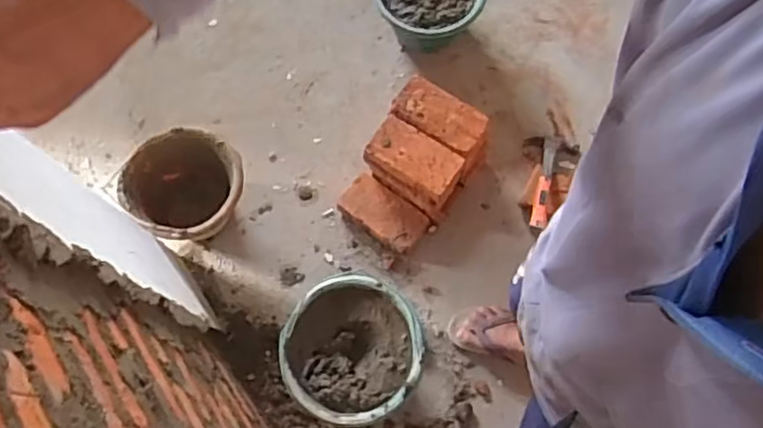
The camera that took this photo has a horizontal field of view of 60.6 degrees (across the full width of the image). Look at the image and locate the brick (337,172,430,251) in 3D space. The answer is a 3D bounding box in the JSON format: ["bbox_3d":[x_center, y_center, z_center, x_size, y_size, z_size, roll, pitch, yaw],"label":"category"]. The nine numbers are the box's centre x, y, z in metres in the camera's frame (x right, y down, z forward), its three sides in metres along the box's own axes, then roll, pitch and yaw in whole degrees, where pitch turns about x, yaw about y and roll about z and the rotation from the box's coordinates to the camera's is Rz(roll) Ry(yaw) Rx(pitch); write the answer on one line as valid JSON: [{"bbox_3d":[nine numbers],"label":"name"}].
[{"bbox_3d":[0.002,0.003,1.474,0.200,0.065,0.114,38,77,14],"label":"brick"}]

